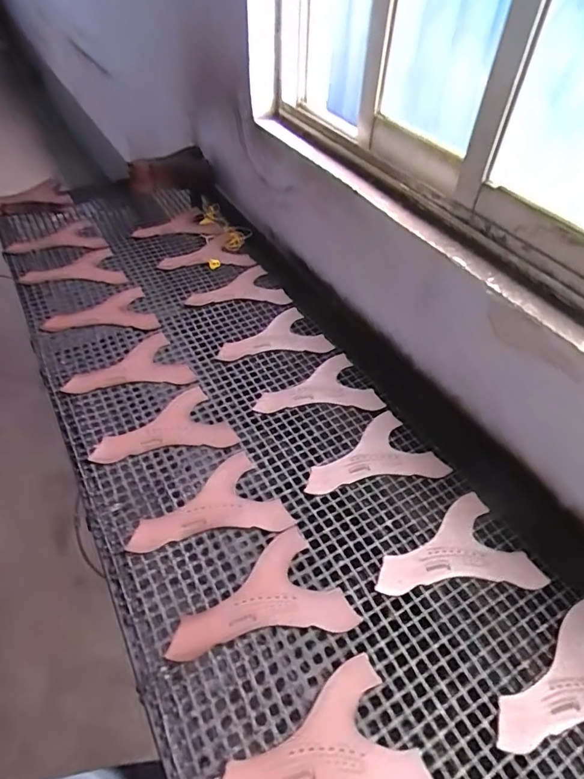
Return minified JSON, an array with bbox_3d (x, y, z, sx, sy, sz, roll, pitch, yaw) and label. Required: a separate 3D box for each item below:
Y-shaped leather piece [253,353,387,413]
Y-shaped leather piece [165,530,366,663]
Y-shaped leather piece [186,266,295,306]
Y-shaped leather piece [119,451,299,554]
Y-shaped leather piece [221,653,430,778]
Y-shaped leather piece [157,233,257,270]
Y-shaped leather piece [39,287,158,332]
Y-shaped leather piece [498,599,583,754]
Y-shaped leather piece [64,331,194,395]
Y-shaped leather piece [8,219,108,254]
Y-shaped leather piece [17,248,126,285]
[{"bbox_3d":[0.042,0.015,0.839,0.205,0.006,0.147,-21,51,-17],"label":"Y-shaped leather piece"},{"bbox_3d":[-0.043,0.286,0.578,0.210,0.008,0.144,-25,50,-22],"label":"Y-shaped leather piece"},{"bbox_3d":[-0.132,-0.217,1.036,0.210,0.017,0.165,-19,51,-18],"label":"Y-shaped leather piece"},{"bbox_3d":[-0.126,0.168,0.690,0.222,0.006,0.137,-9,49,-10],"label":"Y-shaped leather piece"},{"bbox_3d":[0.027,0.404,0.477,0.208,0.005,0.141,-20,52,-19],"label":"Y-shaped leather piece"},{"bbox_3d":[-0.215,-0.318,1.127,0.207,0.012,0.153,-26,58,-26],"label":"Y-shaped leather piece"},{"bbox_3d":[-0.400,-0.145,0.954,0.209,0.015,0.148,-20,52,-21],"label":"Y-shaped leather piece"},{"bbox_3d":[0.332,0.361,0.524,0.207,0.009,0.142,-21,52,-20],"label":"Y-shaped leather piece"},{"bbox_3d":[-0.304,-0.023,0.852,0.209,0.009,0.141,-28,60,-27],"label":"Y-shaped leather piece"},{"bbox_3d":[-0.565,-0.344,1.096,0.210,0.026,0.156,-25,53,-23],"label":"Y-shaped leather piece"},{"bbox_3d":[-0.500,-0.253,1.052,0.206,0.013,0.128,-26,67,-20],"label":"Y-shaped leather piece"}]

